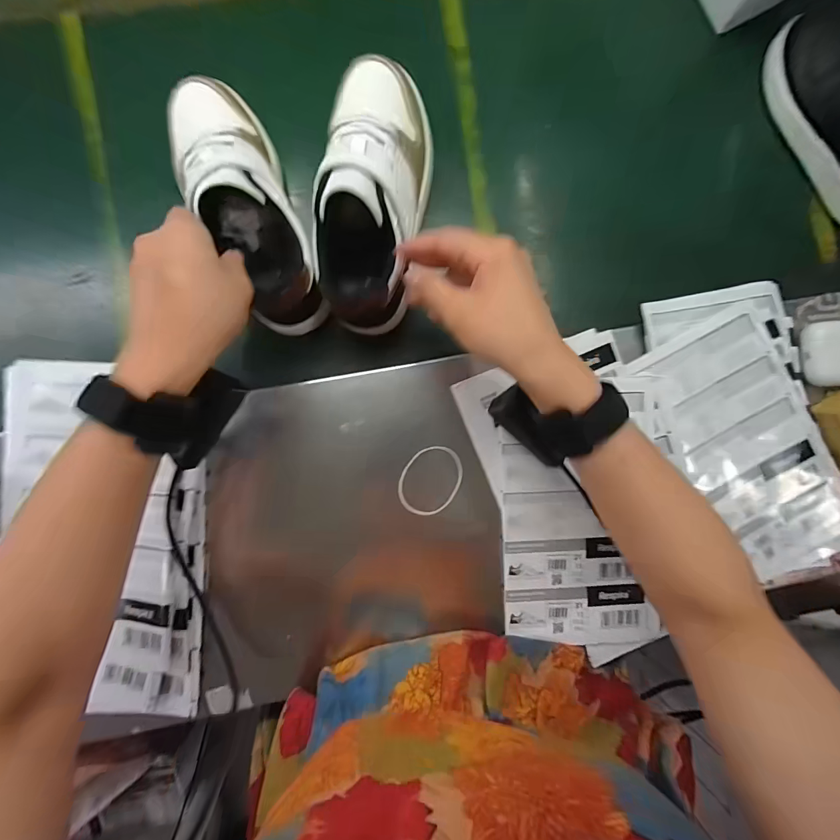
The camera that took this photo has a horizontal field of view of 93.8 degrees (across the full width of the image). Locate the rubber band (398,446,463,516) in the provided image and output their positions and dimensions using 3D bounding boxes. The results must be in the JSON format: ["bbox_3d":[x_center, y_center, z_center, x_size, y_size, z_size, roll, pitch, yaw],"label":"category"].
[{"bbox_3d":[0.010,0.054,0.349,0.051,0.006,0.064,29,88,-4],"label":"rubber band"}]

